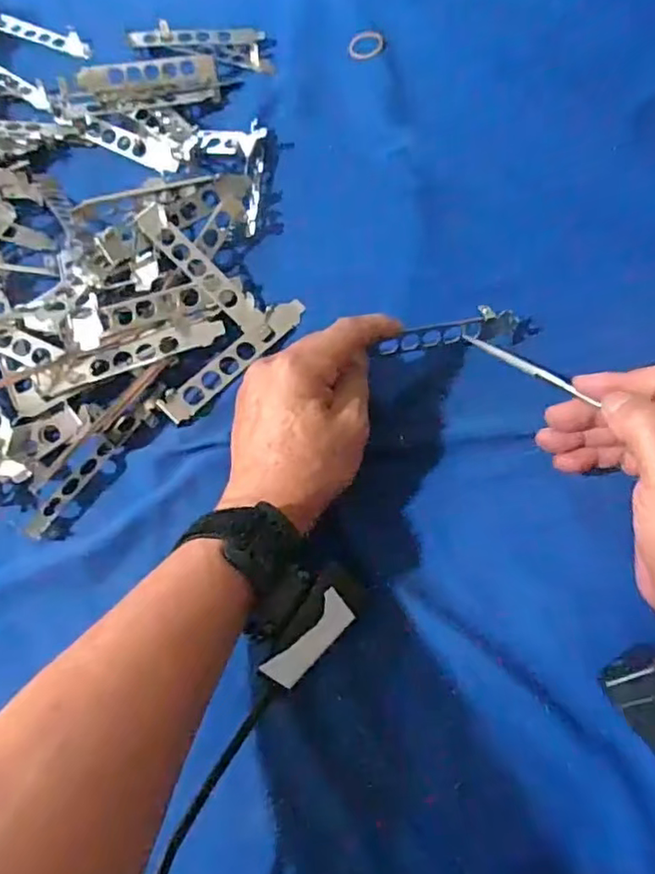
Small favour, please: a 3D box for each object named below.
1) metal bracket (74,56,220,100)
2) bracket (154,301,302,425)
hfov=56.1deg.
[{"bbox_3d":[-0.151,-0.301,0.518,0.115,0.010,0.044,-7,66,-1],"label":"metal bracket"},{"bbox_3d":[-0.059,-0.054,0.403,0.022,0.009,0.118,41,73,18],"label":"bracket"}]

